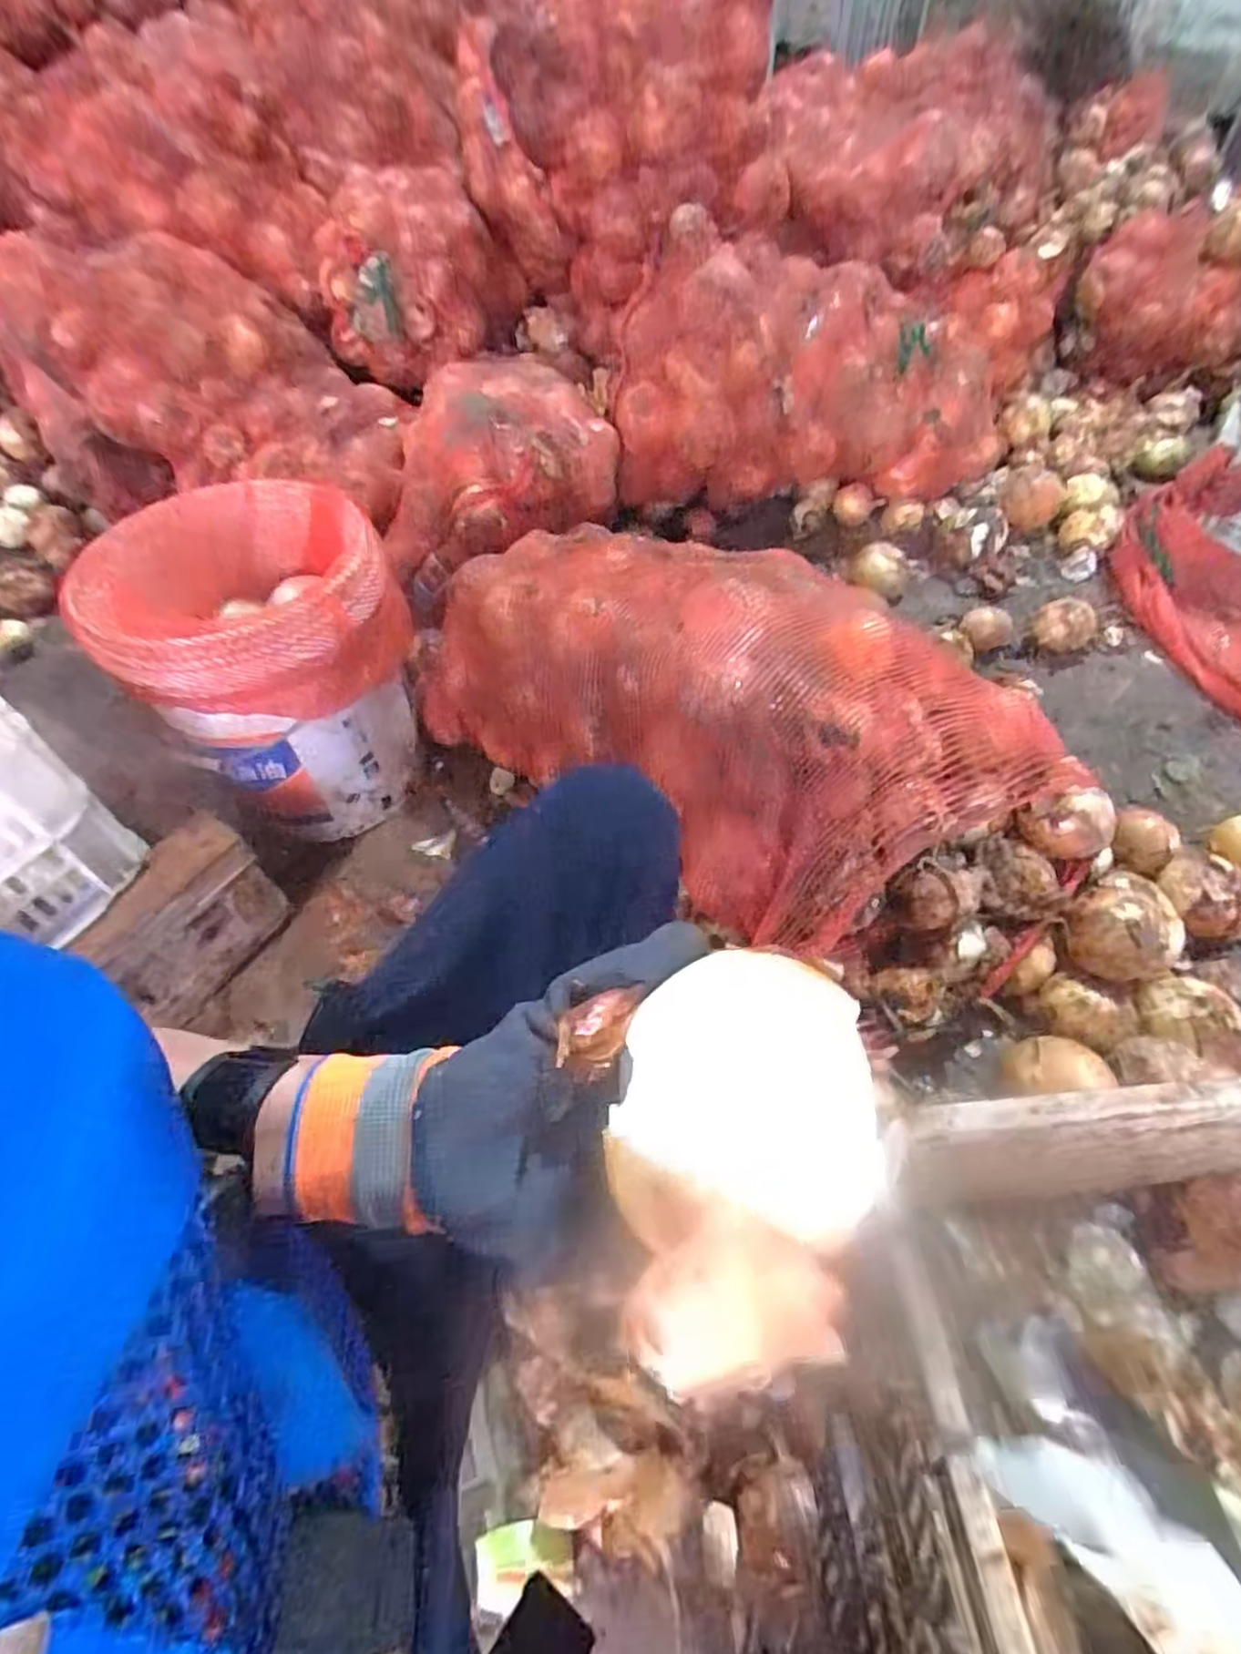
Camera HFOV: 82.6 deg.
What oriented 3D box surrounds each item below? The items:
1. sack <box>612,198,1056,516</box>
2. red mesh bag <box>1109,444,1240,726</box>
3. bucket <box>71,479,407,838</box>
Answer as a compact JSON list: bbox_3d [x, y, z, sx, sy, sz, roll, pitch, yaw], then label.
[{"bbox_3d":[0.320,-0.740,1.164,0.658,0.308,0.260,-5,54,-2],"label":"sack"},{"bbox_3d":[0.894,-0.328,1.017,0.195,0.143,0.508,-5,54,-2],"label":"red mesh bag"},{"bbox_3d":[-0.387,-0.187,0.825,0.269,0.307,0.283,-1,54,1],"label":"bucket"}]

